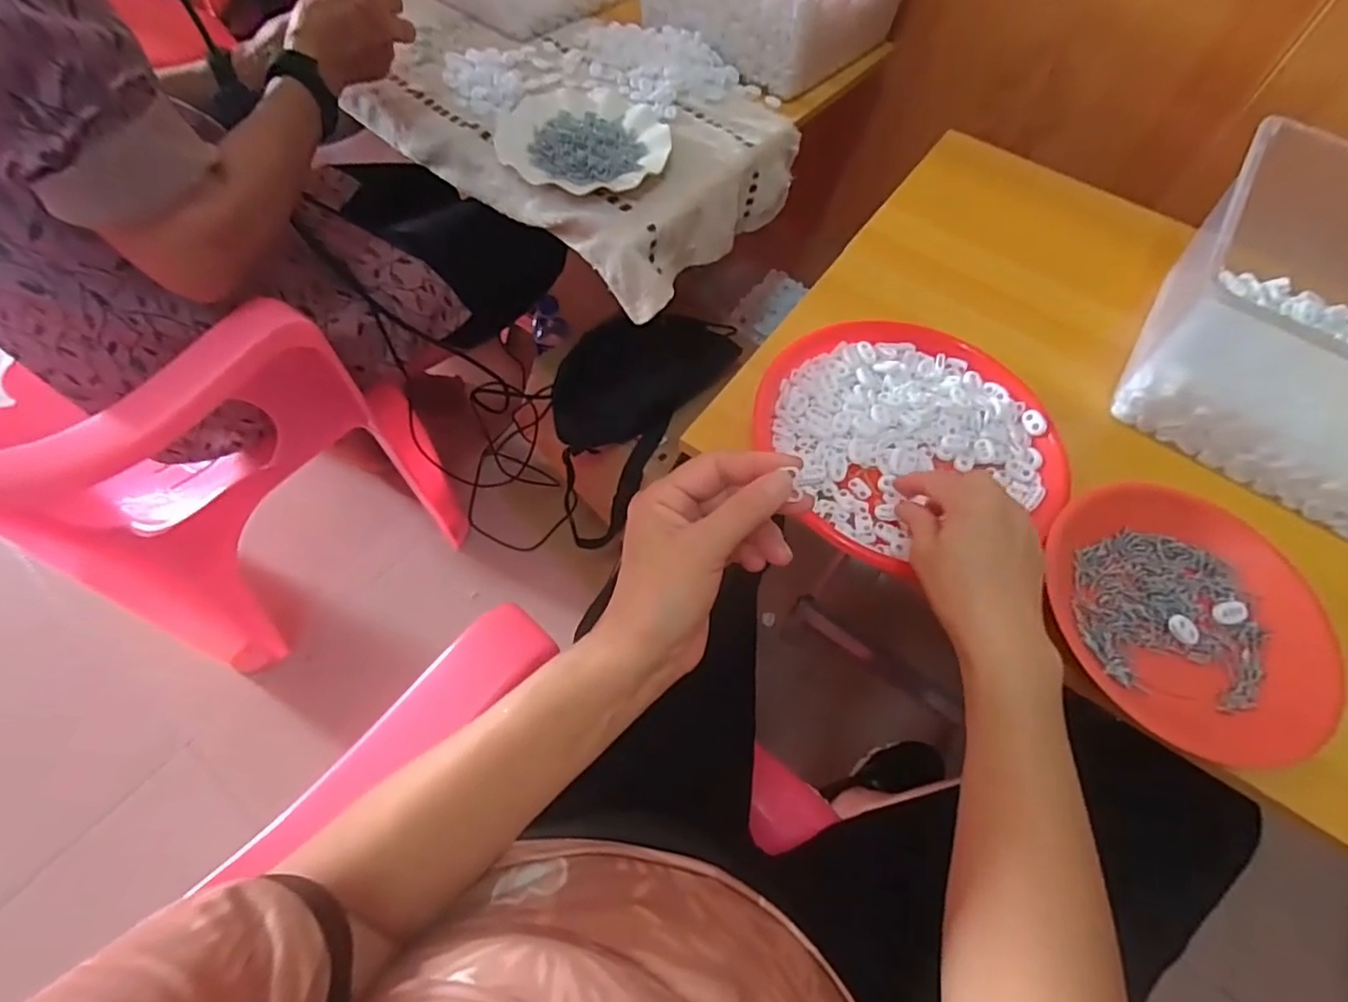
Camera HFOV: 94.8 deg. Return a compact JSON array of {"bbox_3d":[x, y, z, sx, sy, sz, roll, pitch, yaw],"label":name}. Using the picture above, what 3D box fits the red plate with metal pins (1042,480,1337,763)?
[{"bbox_3d":[0.368,0.083,0.444,0.193,0.032,0.193,2,60,-3],"label":"red plate with metal pins"}]

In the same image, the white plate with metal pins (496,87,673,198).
[{"bbox_3d":[-0.100,-0.398,0.684,0.180,0.023,0.193,2,60,-3],"label":"white plate with metal pins"}]

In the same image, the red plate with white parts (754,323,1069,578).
[{"bbox_3d":[0.184,-0.057,0.492,0.219,0.028,0.209,0,62,-1],"label":"red plate with white parts"}]

